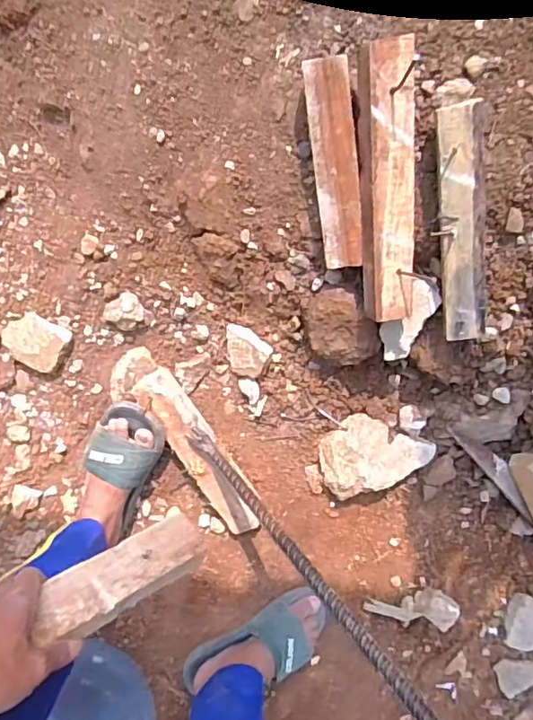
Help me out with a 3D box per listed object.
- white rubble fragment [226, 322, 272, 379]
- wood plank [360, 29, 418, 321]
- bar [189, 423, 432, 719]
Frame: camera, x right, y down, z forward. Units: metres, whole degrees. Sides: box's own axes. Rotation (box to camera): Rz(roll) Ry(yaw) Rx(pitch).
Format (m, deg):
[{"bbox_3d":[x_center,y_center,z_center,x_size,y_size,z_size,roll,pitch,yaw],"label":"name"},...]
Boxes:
[{"bbox_3d":[-0.035,-0.011,0.854,0.084,0.044,0.071,30,94,3],"label":"white rubble fragment"},{"bbox_3d":[0.154,-0.213,0.681,0.065,0.029,0.331,-3,111,5],"label":"wood plank"},{"bbox_3d":[0.112,0.307,0.551,0.027,0.028,0.807,-54,45,4],"label":"bar"}]

